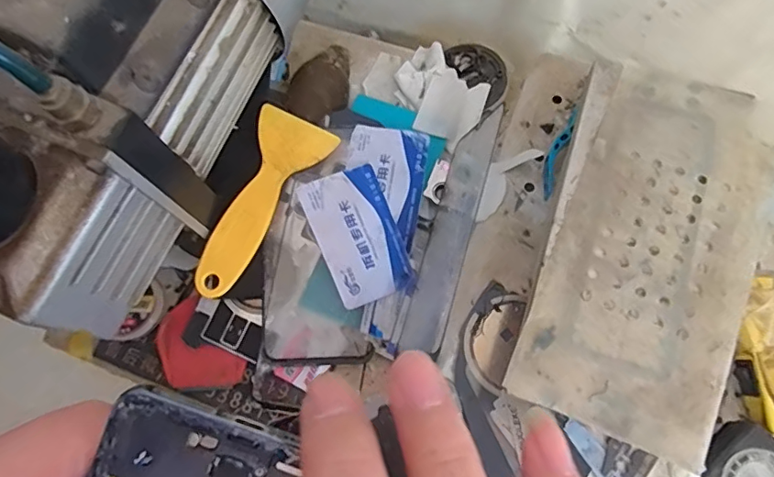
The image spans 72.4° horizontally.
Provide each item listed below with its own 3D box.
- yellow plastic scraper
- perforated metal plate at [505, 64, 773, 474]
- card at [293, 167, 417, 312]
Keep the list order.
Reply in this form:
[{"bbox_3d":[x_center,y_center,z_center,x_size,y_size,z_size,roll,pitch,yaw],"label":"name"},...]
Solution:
[{"bbox_3d":[-0.085,-0.022,0.353,0.051,0.013,0.132,22,74,9],"label":"yellow plastic scraper"},{"bbox_3d":[0.116,0.002,0.229,0.087,0.005,0.164,18,74,8],"label":"perforated metal plate"},{"bbox_3d":[-0.019,-0.002,0.341,0.051,0.005,0.084,-22,82,-17],"label":"card"}]

